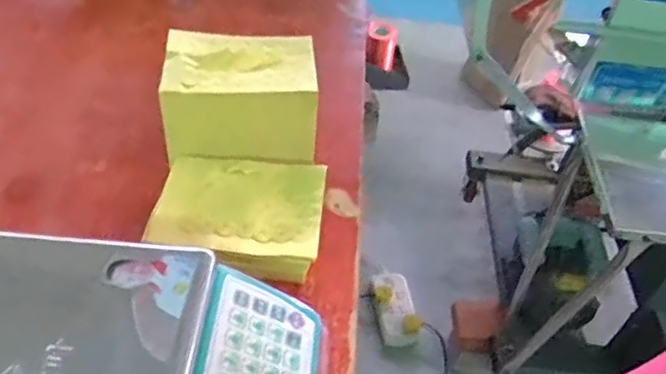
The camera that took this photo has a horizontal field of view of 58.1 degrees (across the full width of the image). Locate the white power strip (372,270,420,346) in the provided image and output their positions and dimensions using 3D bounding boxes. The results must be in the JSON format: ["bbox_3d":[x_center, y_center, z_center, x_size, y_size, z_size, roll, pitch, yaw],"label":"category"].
[{"bbox_3d":[0.165,0.321,1.591,0.108,0.032,0.212,-3,47,-9],"label":"white power strip"}]

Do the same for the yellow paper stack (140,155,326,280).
[{"bbox_3d":[-0.091,0.024,0.608,0.158,0.049,0.127,8,47,1],"label":"yellow paper stack"}]

